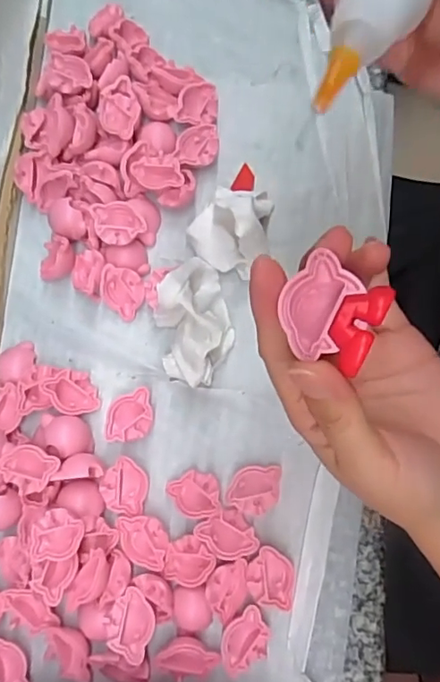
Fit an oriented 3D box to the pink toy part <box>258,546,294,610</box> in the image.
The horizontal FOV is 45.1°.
[{"bbox_3d":[0.034,0.139,0.310,0.020,0.009,0.034,1,78,0],"label":"pink toy part"}]

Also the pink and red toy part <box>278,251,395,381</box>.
[{"bbox_3d":[0.036,-0.010,0.175,0.031,0.014,0.032,27,79,6],"label":"pink and red toy part"}]

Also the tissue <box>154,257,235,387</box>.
[{"bbox_3d":[-0.017,-0.016,0.328,0.046,0.035,0.081,-12,79,1],"label":"tissue"}]

